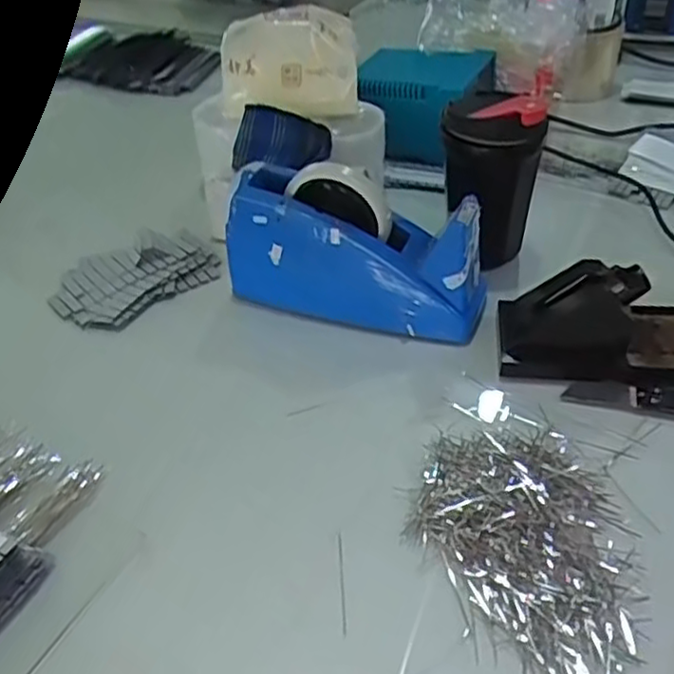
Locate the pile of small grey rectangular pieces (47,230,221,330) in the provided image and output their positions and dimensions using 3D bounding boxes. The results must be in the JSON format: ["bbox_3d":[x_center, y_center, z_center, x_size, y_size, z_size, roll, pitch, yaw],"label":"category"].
[{"bbox_3d":[-0.183,-0.060,0.644,0.141,0.015,0.107,-25,46,-23],"label":"pile of small grey rectangular pieces"}]

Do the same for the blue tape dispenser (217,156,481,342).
[{"bbox_3d":[0.015,-0.074,0.578,0.208,0.112,0.067,11,43,15],"label":"blue tape dispenser"}]

